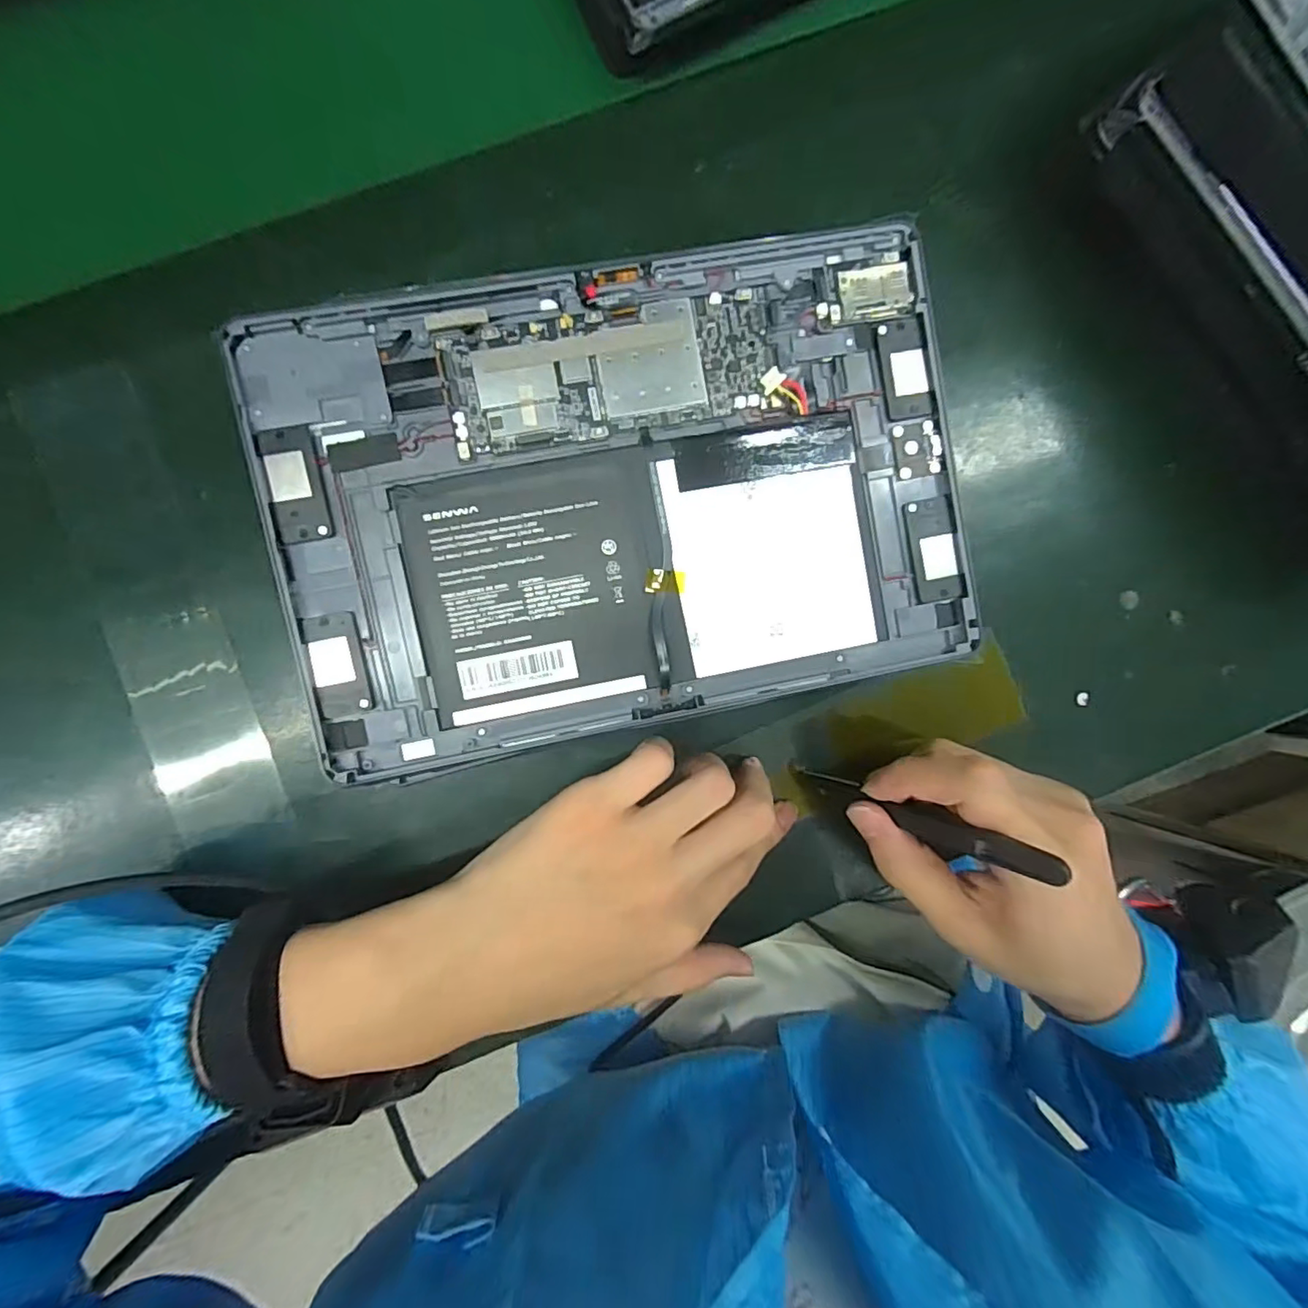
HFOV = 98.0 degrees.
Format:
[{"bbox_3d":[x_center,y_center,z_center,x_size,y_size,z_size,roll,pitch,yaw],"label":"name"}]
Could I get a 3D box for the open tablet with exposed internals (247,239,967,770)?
[{"bbox_3d":[-0.010,-0.058,0.213,0.251,0.009,0.166,-11,94,-3],"label":"open tablet with exposed internals"}]

